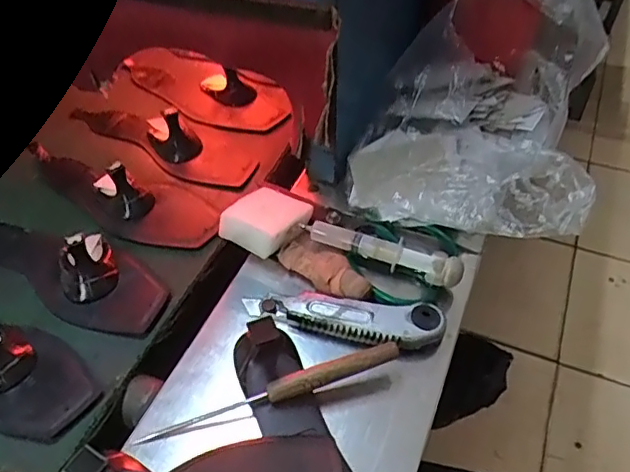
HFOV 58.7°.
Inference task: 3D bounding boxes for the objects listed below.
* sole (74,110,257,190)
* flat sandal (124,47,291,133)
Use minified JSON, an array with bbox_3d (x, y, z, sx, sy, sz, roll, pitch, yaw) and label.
[{"bbox_3d":[-0.178,-0.122,0.654,0.254,0.053,0.096,16,50,19],"label":"sole"},{"bbox_3d":[-0.149,-0.199,0.748,0.263,0.034,0.101,23,52,24],"label":"flat sandal"}]

